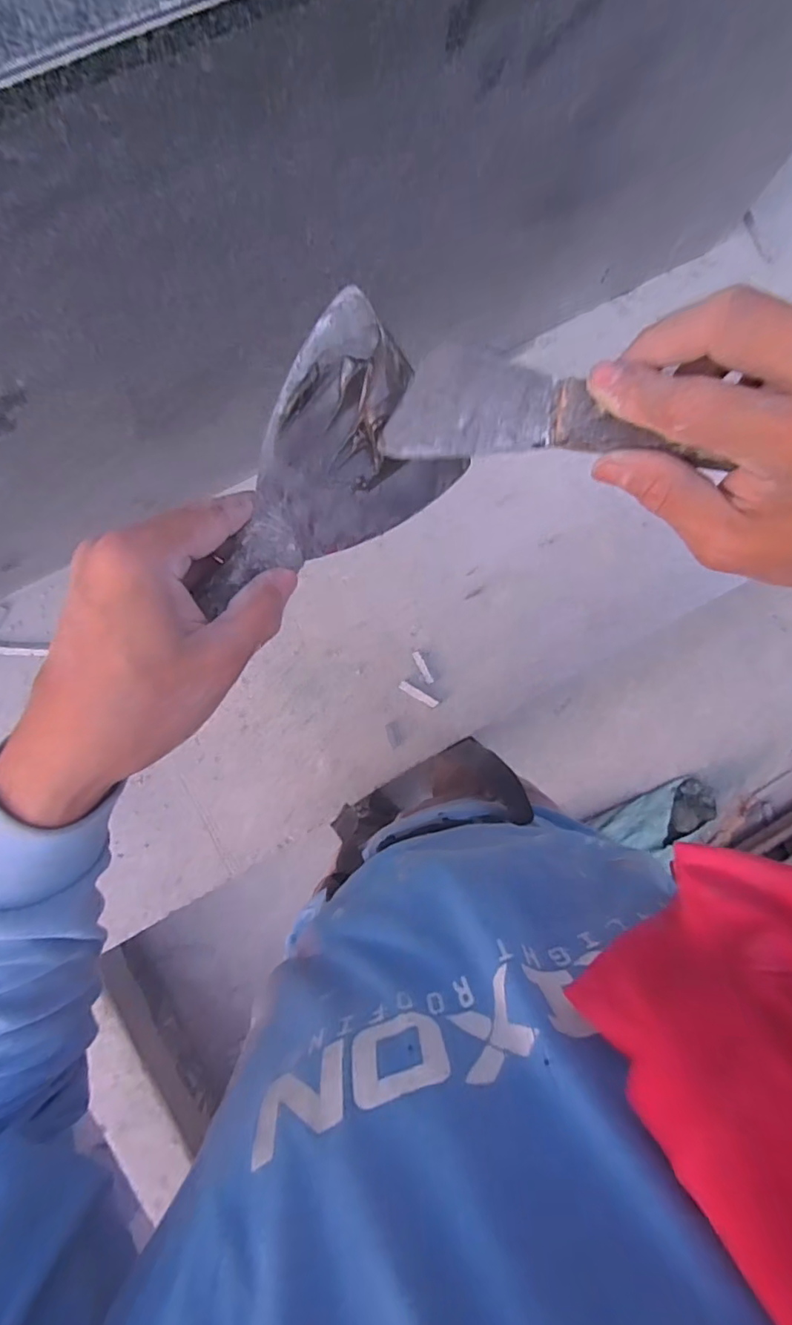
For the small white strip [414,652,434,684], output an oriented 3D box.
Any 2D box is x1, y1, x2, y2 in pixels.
[{"bbox_3d":[0.034,0.006,0.665,0.009,0.004,0.043,-26,87,-6],"label":"small white strip"}]

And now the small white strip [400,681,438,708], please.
[{"bbox_3d":[0.028,0.039,0.654,0.052,0.004,0.011,29,84,-1],"label":"small white strip"}]

